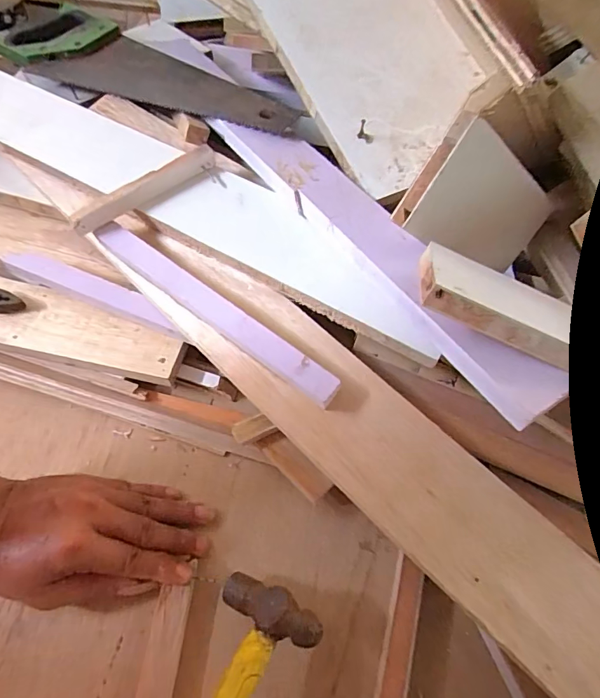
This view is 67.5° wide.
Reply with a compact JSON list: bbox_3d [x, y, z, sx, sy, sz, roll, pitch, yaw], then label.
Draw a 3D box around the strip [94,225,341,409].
[{"bbox_3d":[-0.074,-0.031,0.373,0.245,0.026,0.021,34,63,17],"label":"strip"}]

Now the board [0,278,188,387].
[{"bbox_3d":[-0.253,-0.024,0.432,0.287,0.017,0.069,14,62,5],"label":"board"}]

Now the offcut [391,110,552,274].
[{"bbox_3d":[0.147,-0.110,0.362,0.149,0.086,0.012,18,23,-40],"label":"offcut"}]

